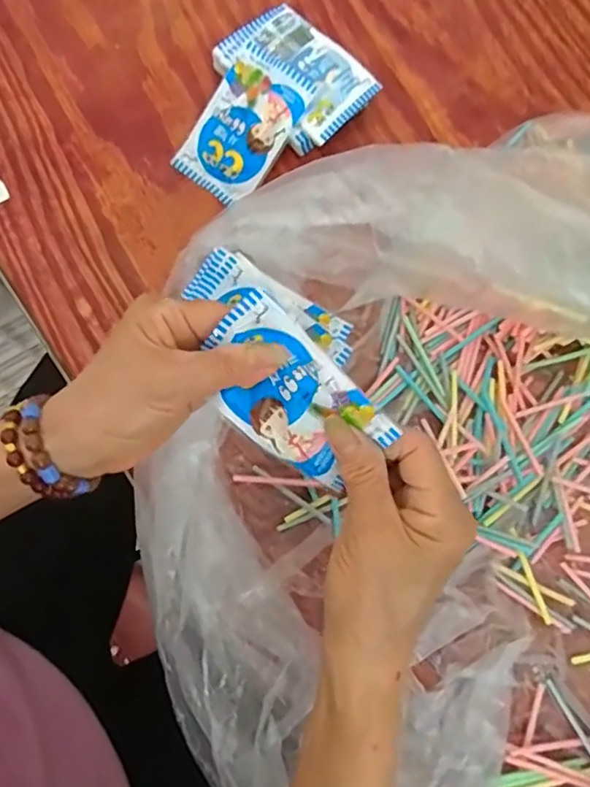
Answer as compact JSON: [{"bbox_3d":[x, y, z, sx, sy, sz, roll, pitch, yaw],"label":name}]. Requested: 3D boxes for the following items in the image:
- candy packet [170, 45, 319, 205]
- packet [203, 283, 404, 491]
[{"bbox_3d":[-0.038,-0.196,0.431,0.064,0.015,0.104,36,104,6],"label":"candy packet"},{"bbox_3d":[-0.003,0.002,0.290,0.096,0.014,0.053,46,104,5],"label":"packet"}]

